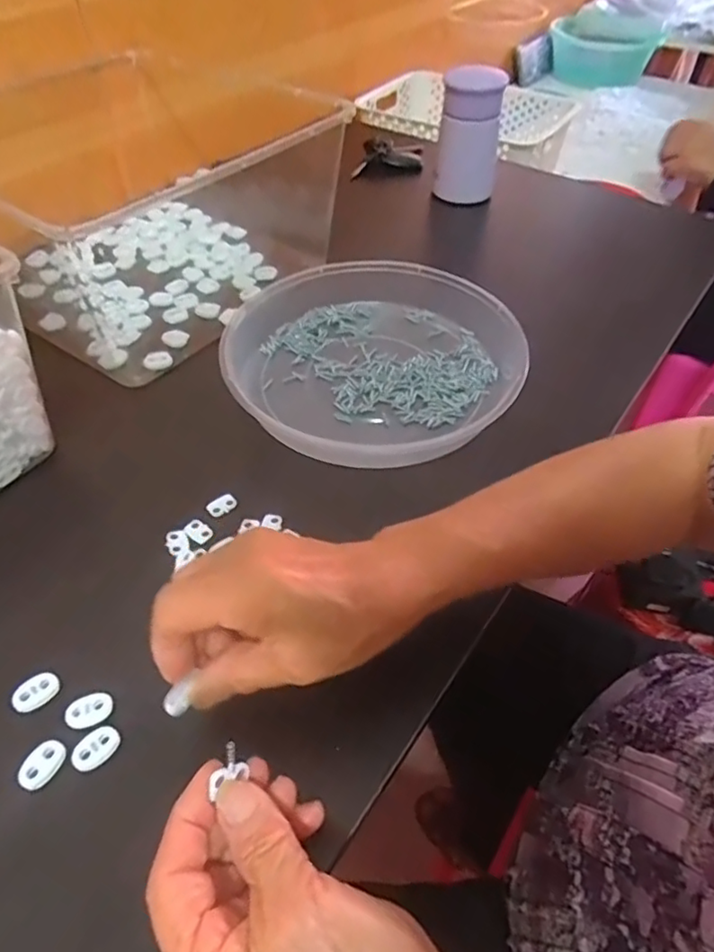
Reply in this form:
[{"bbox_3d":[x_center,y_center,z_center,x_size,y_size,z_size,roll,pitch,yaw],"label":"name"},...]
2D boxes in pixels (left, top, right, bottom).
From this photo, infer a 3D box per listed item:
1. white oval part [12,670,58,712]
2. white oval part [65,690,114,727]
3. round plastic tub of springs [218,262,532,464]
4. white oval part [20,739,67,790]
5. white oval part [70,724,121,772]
[{"bbox_3d":[-0.170,0.114,0.315,0.016,0.006,0.022,35,56,24],"label":"white oval part"},{"bbox_3d":[-0.139,0.120,0.308,0.022,0.004,0.017,-11,51,-12],"label":"white oval part"},{"bbox_3d":[0.008,-0.096,0.484,0.235,0.042,0.220,0,48,0],"label":"round plastic tub of springs"},{"bbox_3d":[-0.154,0.141,0.292,0.016,0.005,0.023,20,51,14],"label":"white oval part"},{"bbox_3d":[-0.131,0.135,0.297,0.016,0.004,0.023,30,55,21],"label":"white oval part"}]

